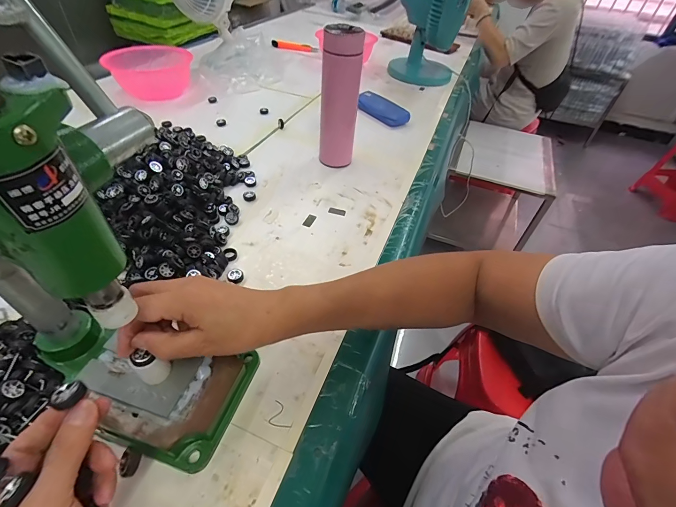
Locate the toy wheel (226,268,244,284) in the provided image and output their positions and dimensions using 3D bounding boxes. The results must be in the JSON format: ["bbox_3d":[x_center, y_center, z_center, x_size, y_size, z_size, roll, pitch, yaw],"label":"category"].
[{"bbox_3d":[-0.133,0.029,0.428,0.020,0.009,0.017,6,46,-1],"label":"toy wheel"}]

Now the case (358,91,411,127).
[{"bbox_3d":[0.107,-0.352,0.804,0.052,0.034,0.136,-31,57,-30],"label":"case"}]

